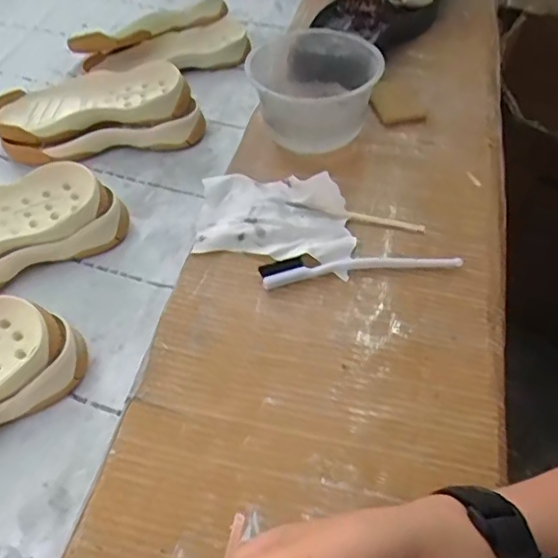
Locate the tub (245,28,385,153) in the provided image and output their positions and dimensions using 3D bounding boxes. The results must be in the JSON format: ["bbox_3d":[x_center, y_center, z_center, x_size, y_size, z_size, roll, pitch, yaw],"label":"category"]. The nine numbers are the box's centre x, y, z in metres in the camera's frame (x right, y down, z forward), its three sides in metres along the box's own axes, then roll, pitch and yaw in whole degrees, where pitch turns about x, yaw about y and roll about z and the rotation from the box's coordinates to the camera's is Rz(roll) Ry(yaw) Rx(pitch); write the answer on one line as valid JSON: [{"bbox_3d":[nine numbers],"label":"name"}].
[{"bbox_3d":[0.037,-0.197,0.619,0.118,0.088,0.127,0,50,0],"label":"tub"}]

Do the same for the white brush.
[{"bbox_3d":[0.070,-0.013,0.490,0.170,0.012,0.025,-6,47,-5],"label":"white brush"}]

